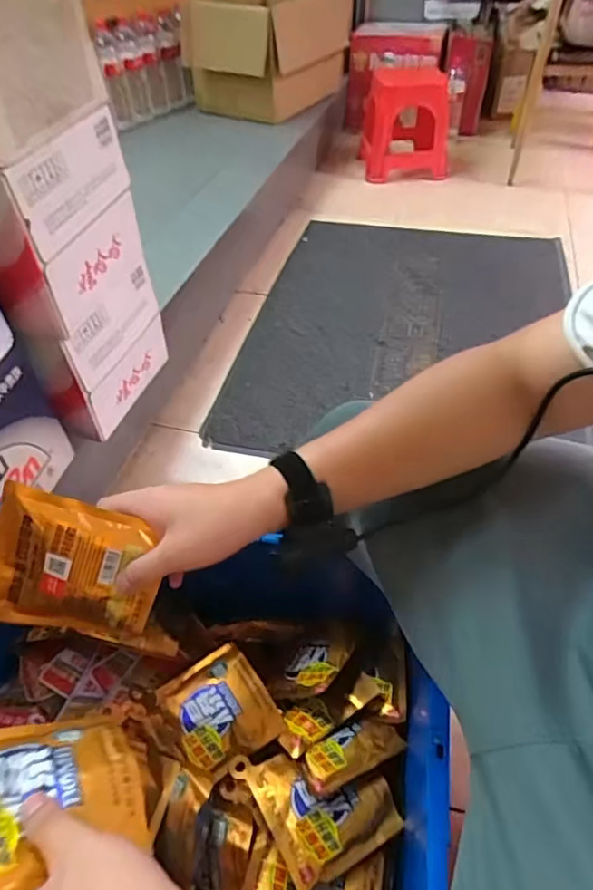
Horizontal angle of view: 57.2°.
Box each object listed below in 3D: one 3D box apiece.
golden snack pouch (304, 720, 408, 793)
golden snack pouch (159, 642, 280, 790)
[{"bbox_3d":[0.063,0.349,0.625,0.120,0.014,0.051,-11,47,-26],"label":"golden snack pouch"},{"bbox_3d":[-0.096,0.318,0.656,0.114,0.028,0.127,-29,53,-23],"label":"golden snack pouch"}]

